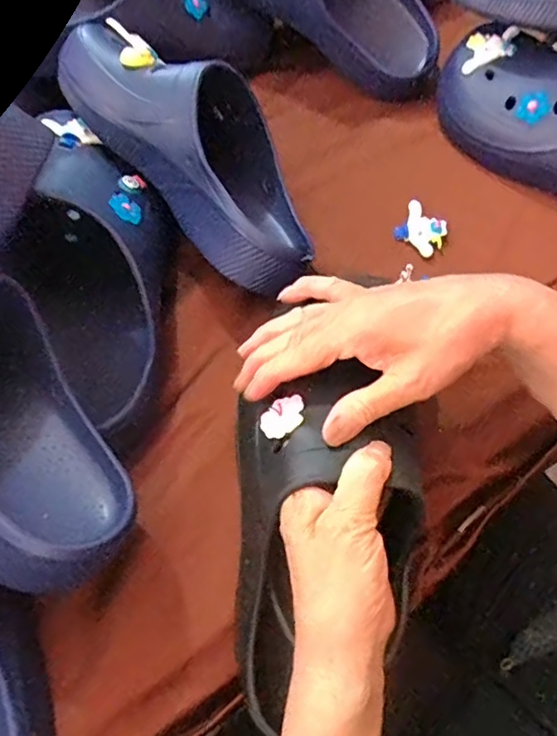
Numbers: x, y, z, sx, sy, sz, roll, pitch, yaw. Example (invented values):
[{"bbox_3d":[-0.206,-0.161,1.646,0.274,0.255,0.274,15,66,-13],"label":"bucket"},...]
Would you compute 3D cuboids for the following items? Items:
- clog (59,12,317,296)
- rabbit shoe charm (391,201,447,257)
[{"bbox_3d":[-0.064,-0.172,0.459,0.110,0.108,0.278,-37,67,-15],"label":"clog"},{"bbox_3d":[0.120,-0.118,0.481,0.043,0.011,0.040,35,69,18],"label":"rabbit shoe charm"}]

